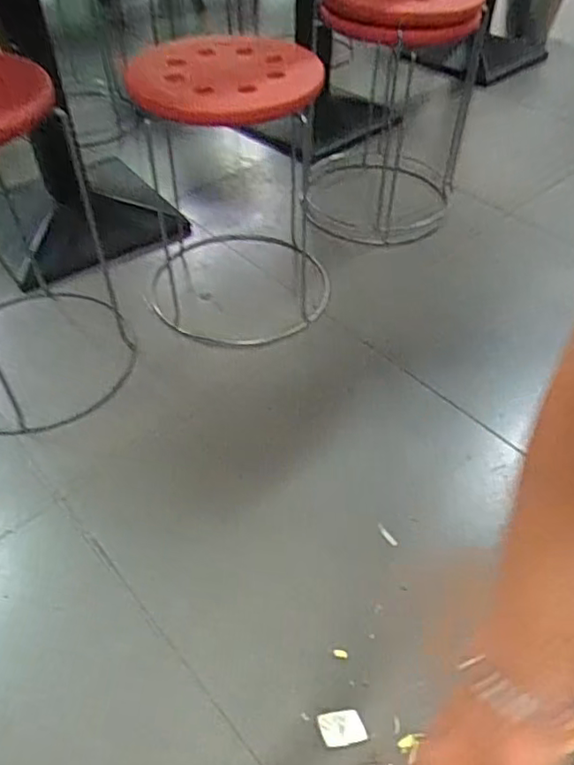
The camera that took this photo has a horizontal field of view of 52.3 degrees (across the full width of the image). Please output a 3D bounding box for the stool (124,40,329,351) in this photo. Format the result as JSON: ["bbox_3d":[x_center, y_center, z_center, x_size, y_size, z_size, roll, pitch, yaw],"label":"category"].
[{"bbox_3d":[-0.091,-0.365,1.091,0.368,0.490,0.389,-4,48,-4],"label":"stool"}]

